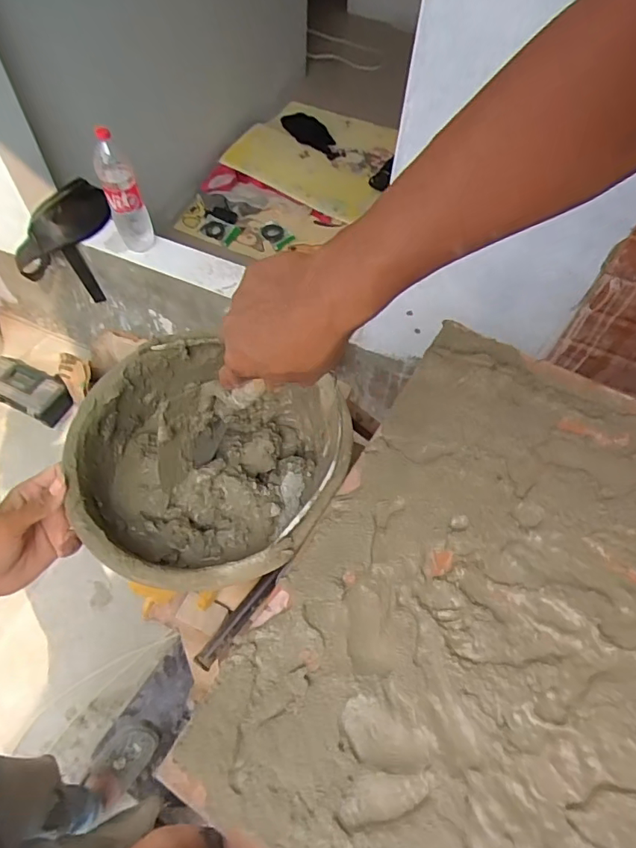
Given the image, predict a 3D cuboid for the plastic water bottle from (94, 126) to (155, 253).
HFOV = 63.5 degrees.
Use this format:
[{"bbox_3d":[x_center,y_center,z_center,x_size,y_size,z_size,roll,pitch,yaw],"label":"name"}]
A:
[{"bbox_3d":[-0.492,-0.583,1.293,0.084,0.304,0.089,-21,63,-13],"label":"plastic water bottle"}]

